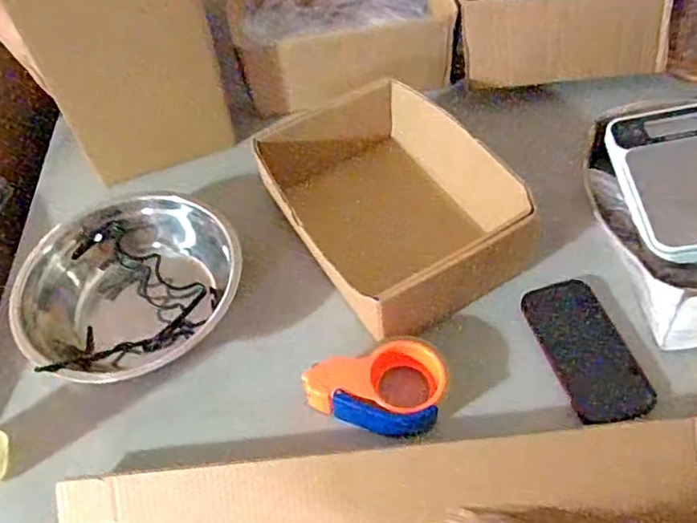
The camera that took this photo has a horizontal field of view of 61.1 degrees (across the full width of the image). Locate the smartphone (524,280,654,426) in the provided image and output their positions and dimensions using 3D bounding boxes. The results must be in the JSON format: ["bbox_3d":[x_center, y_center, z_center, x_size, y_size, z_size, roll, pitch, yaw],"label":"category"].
[{"bbox_3d":[0.253,0.093,0.635,0.076,0.014,0.163,-16,54,-7],"label":"smartphone"}]

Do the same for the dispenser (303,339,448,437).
[{"bbox_3d":[0.025,0.130,0.608,0.144,0.054,0.087,3,54,7],"label":"dispenser"}]

